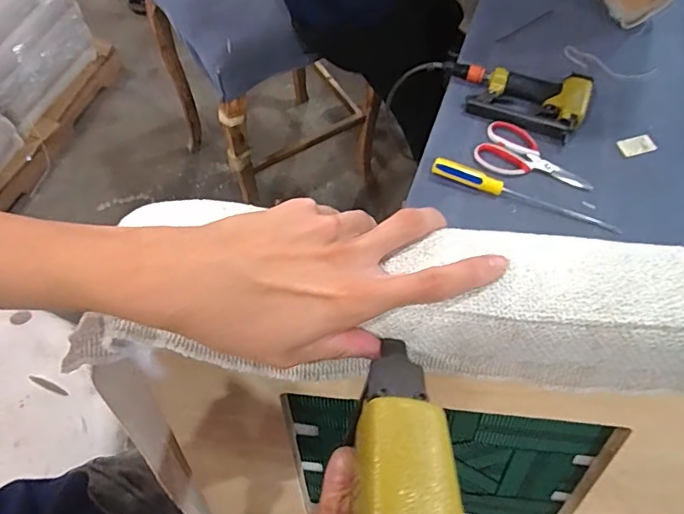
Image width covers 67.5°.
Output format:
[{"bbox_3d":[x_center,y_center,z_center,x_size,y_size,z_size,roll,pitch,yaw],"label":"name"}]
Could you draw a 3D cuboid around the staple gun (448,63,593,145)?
[{"bbox_3d":[0.306,-0.291,0.910,0.247,0.044,0.139,20,62,9],"label":"staple gun"}]

